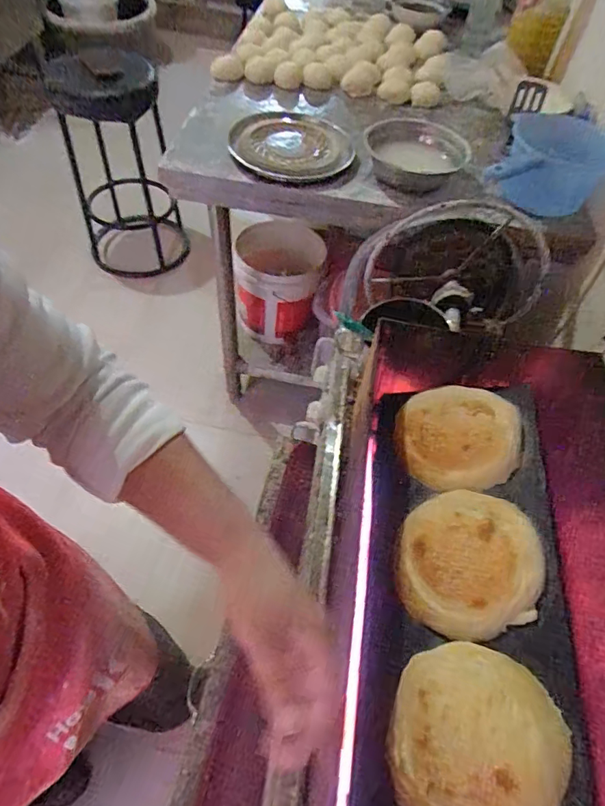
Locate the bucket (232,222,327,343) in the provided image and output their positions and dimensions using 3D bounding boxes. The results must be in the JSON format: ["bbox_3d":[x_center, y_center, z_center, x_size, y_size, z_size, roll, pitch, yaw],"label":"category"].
[{"bbox_3d":[-0.071,-0.341,1.383,0.228,0.263,0.235,3,55,-4],"label":"bucket"}]

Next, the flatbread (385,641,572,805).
[{"bbox_3d":[0.143,0.274,0.393,0.123,0.068,0.135,3,55,-4],"label":"flatbread"}]

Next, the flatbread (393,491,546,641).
[{"bbox_3d":[0.164,0.153,0.482,0.134,0.029,0.146,6,56,27],"label":"flatbread"}]

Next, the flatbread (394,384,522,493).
[{"bbox_3d":[0.183,0.037,0.576,0.139,0.015,0.137,-12,56,18],"label":"flatbread"}]

